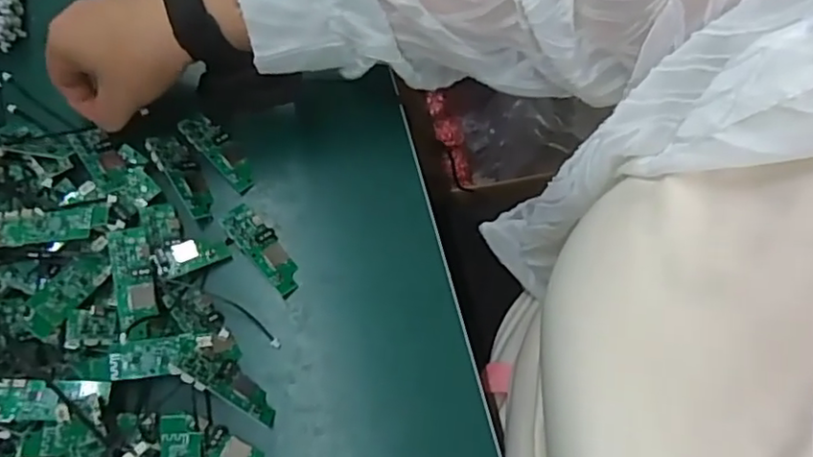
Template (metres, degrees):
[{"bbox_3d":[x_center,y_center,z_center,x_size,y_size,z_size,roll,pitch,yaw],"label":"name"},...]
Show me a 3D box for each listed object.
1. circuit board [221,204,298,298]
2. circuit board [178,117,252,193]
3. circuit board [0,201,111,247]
[{"bbox_3d":[-0.097,0.013,0.419,0.024,0.011,0.069,-41,76,-13],"label":"circuit board"},{"bbox_3d":[-0.136,-0.057,0.445,0.067,0.012,0.022,43,76,13],"label":"circuit board"},{"bbox_3d":[-0.231,-0.003,0.394,0.070,0.004,0.026,-5,64,-13],"label":"circuit board"}]

